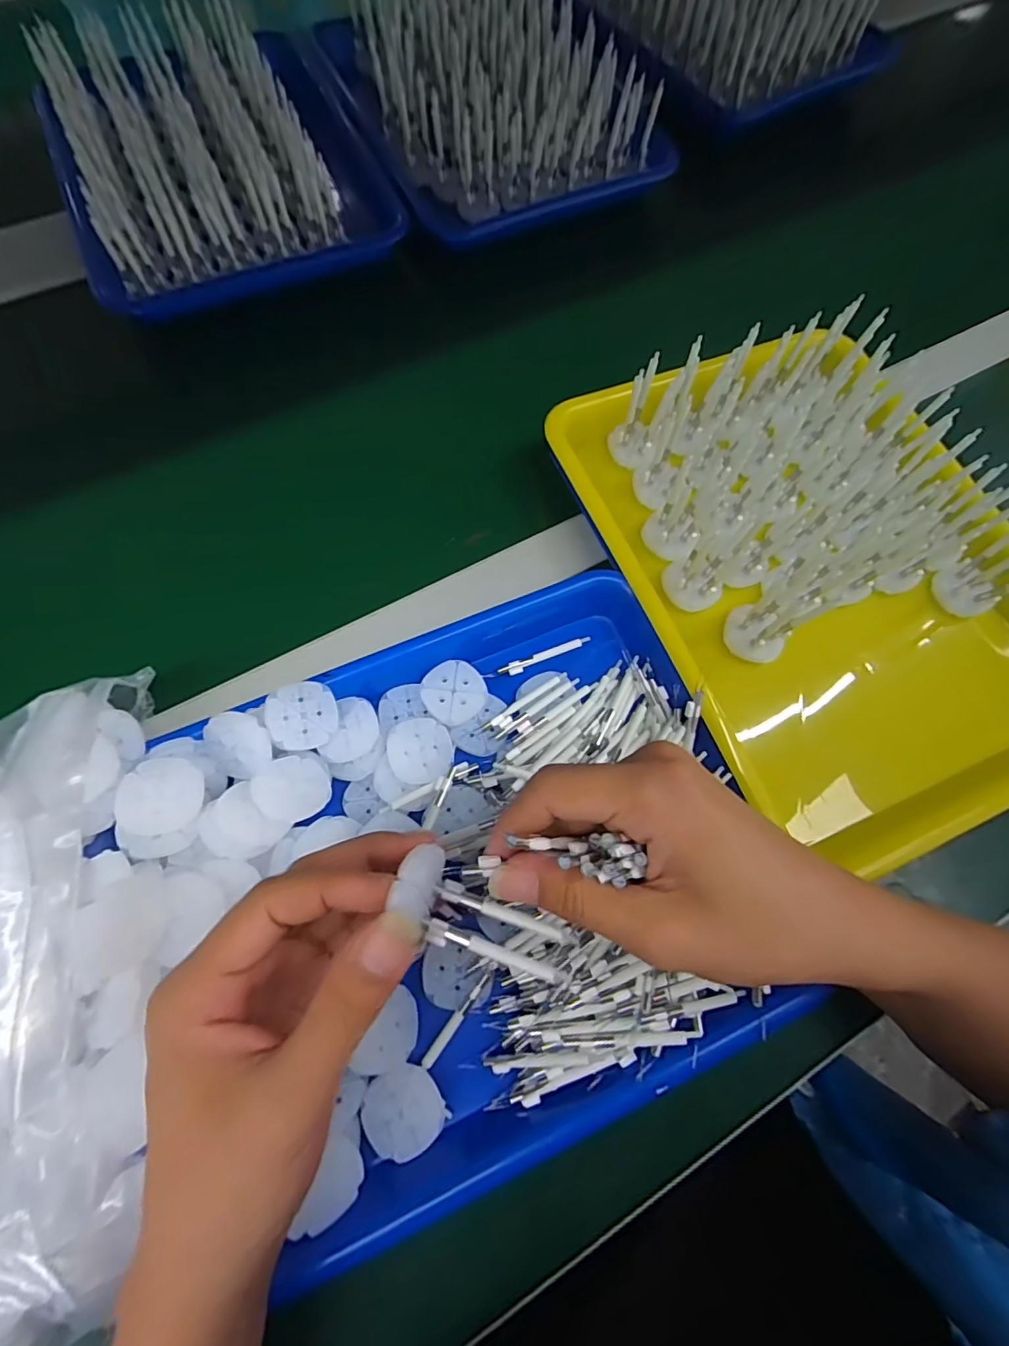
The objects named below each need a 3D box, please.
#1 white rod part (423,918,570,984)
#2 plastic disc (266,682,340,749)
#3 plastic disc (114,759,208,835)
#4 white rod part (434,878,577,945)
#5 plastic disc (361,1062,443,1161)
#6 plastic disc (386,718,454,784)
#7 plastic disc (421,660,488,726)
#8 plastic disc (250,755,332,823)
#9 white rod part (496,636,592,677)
[{"bbox_3d":[-0.004,0.100,0.186,0.053,0.004,0.007,15,71,11],"label":"white rod part"},{"bbox_3d":[-0.107,0.023,0.277,0.035,0.004,0.034,1,87,-31],"label":"plastic disc"},{"bbox_3d":[-0.164,0.058,0.249,0.035,0.008,0.035,1,71,-2],"label":"plastic disc"},{"bbox_3d":[0.001,0.090,0.197,0.053,0.005,0.006,19,71,6],"label":"white rod part"},{"bbox_3d":[-0.048,0.204,0.244,0.035,0.004,0.035,1,71,-2],"label":"plastic disc"},{"bbox_3d":[-0.046,0.043,0.288,0.034,0.004,0.034,7,68,-19],"label":"plastic disc"},{"bbox_3d":[-0.029,0.010,0.301,0.035,0.004,0.035,1,71,-2],"label":"plastic disc"},{"bbox_3d":[-0.107,0.059,0.268,0.038,0.007,0.032,-11,70,-31],"label":"plastic disc"},{"bbox_3d":[0.025,-0.010,0.319,0.059,0.006,0.007,-19,72,-9],"label":"white rod part"}]

